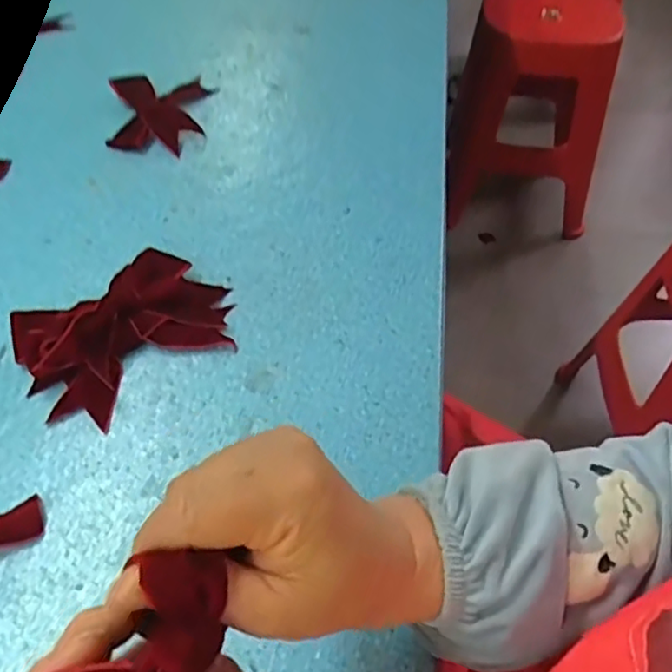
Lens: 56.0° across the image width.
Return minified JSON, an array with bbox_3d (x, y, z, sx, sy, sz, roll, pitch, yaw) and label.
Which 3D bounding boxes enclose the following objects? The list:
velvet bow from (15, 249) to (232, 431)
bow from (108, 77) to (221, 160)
[{"bbox_3d":[-0.151,-0.012,0.453,0.150,0.036,0.114,-33,59,-25],"label":"velvet bow"},{"bbox_3d":[-0.181,-0.233,0.643,0.097,0.021,0.133,1,51,0],"label":"bow"}]

